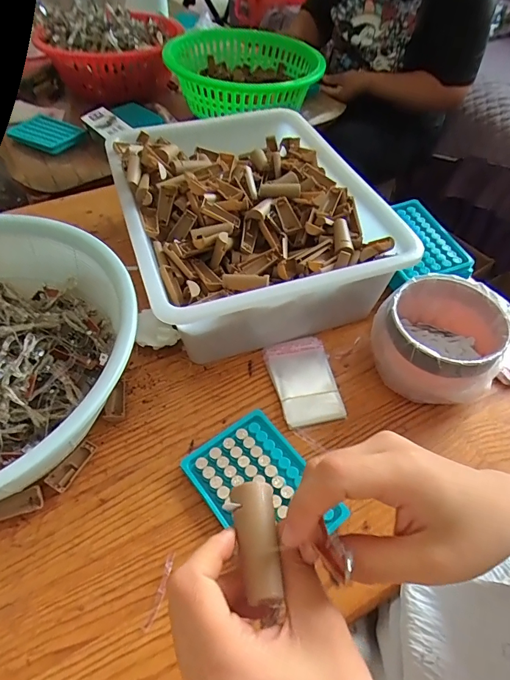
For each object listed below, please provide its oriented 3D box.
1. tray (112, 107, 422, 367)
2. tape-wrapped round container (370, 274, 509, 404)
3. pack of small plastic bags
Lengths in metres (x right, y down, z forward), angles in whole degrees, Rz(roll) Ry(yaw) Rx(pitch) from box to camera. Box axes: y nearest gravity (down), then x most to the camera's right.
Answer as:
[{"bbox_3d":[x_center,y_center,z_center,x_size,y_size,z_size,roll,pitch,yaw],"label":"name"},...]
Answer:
[{"bbox_3d":[-0.014,-0.150,0.532,0.285,0.128,0.361,-14,53,-12],"label":"tray"},{"bbox_3d":[0.193,0.001,0.443,0.120,0.090,0.115,1,51,-1],"label":"tape-wrapped round container"},{"bbox_3d":[0.055,0.043,0.456,0.069,0.010,0.109,-8,52,-8],"label":"pack of small plastic bags"}]

